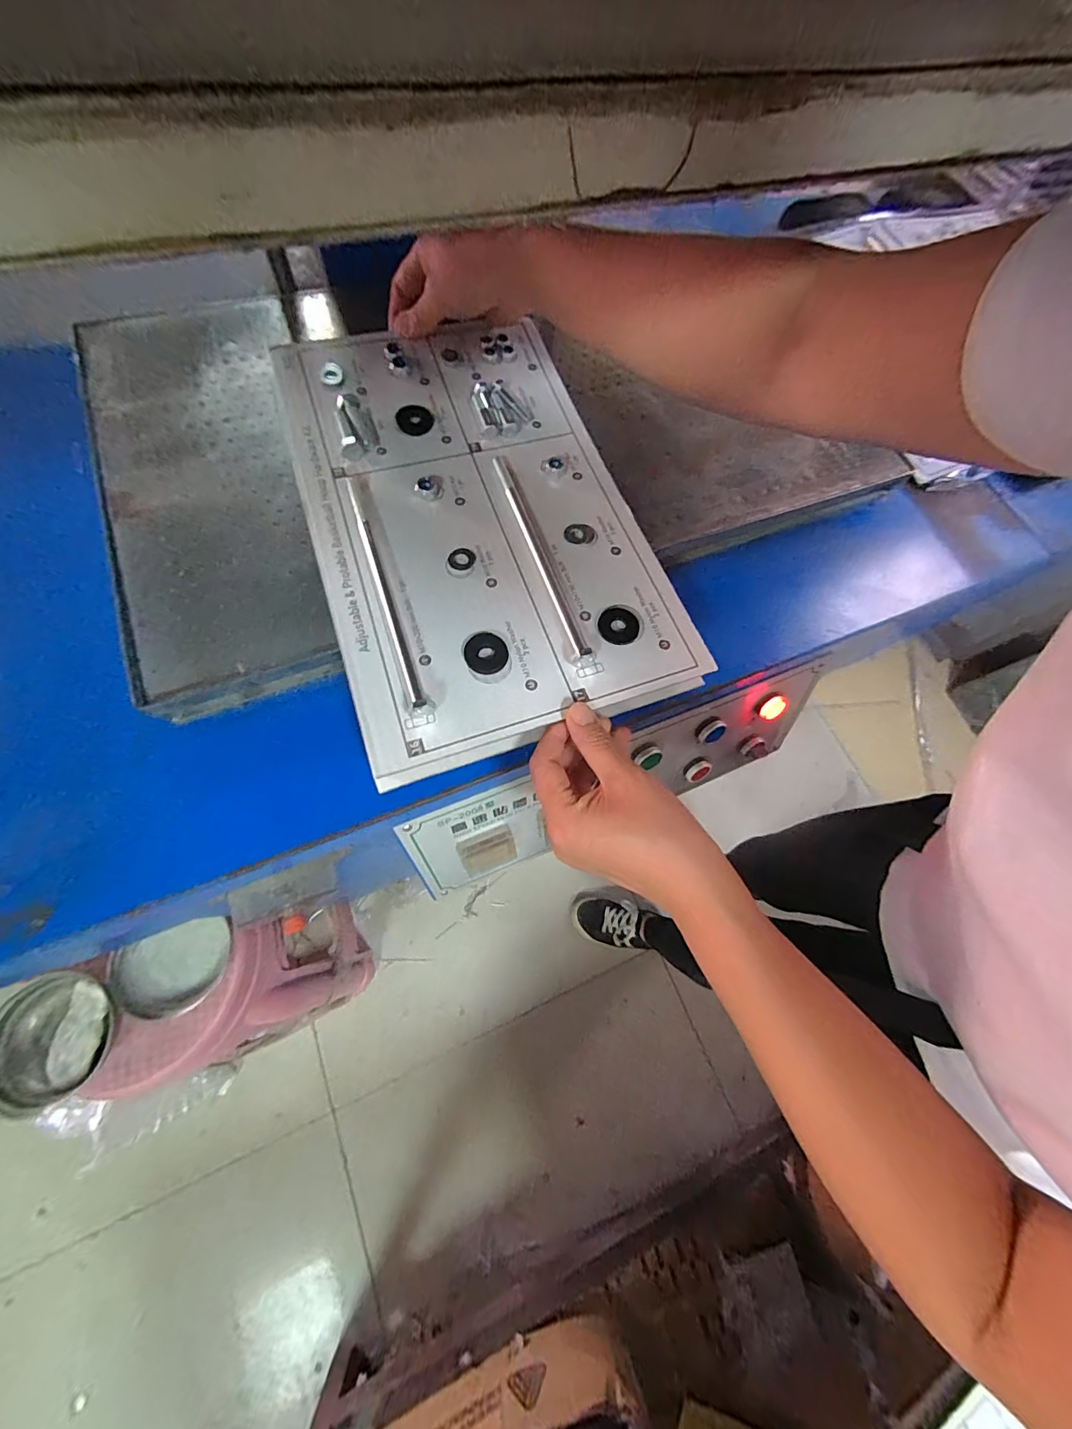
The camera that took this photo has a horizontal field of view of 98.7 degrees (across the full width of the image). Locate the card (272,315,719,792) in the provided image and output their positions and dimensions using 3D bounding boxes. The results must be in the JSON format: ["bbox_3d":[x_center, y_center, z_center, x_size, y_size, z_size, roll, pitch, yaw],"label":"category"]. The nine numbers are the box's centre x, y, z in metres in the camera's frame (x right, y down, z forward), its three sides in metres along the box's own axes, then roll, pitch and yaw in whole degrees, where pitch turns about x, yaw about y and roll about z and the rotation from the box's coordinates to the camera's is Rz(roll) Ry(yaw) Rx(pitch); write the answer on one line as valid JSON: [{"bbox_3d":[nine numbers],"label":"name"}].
[{"bbox_3d":[-0.055,-0.168,0.368,0.250,0.022,0.393,-18,72,-7],"label":"card"}]

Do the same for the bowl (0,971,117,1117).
[{"bbox_3d":[-0.639,0.423,0.608,0.171,0.045,0.152,-38,80,-17],"label":"bowl"}]

